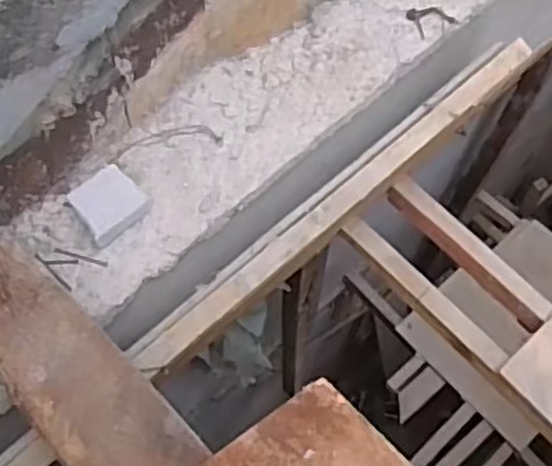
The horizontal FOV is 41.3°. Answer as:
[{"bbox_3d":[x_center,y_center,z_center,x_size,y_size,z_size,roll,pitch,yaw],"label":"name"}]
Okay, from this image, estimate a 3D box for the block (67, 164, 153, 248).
[{"bbox_3d":[-0.209,-0.037,0.915,0.073,0.023,0.084,42,71,16],"label":"block"}]

